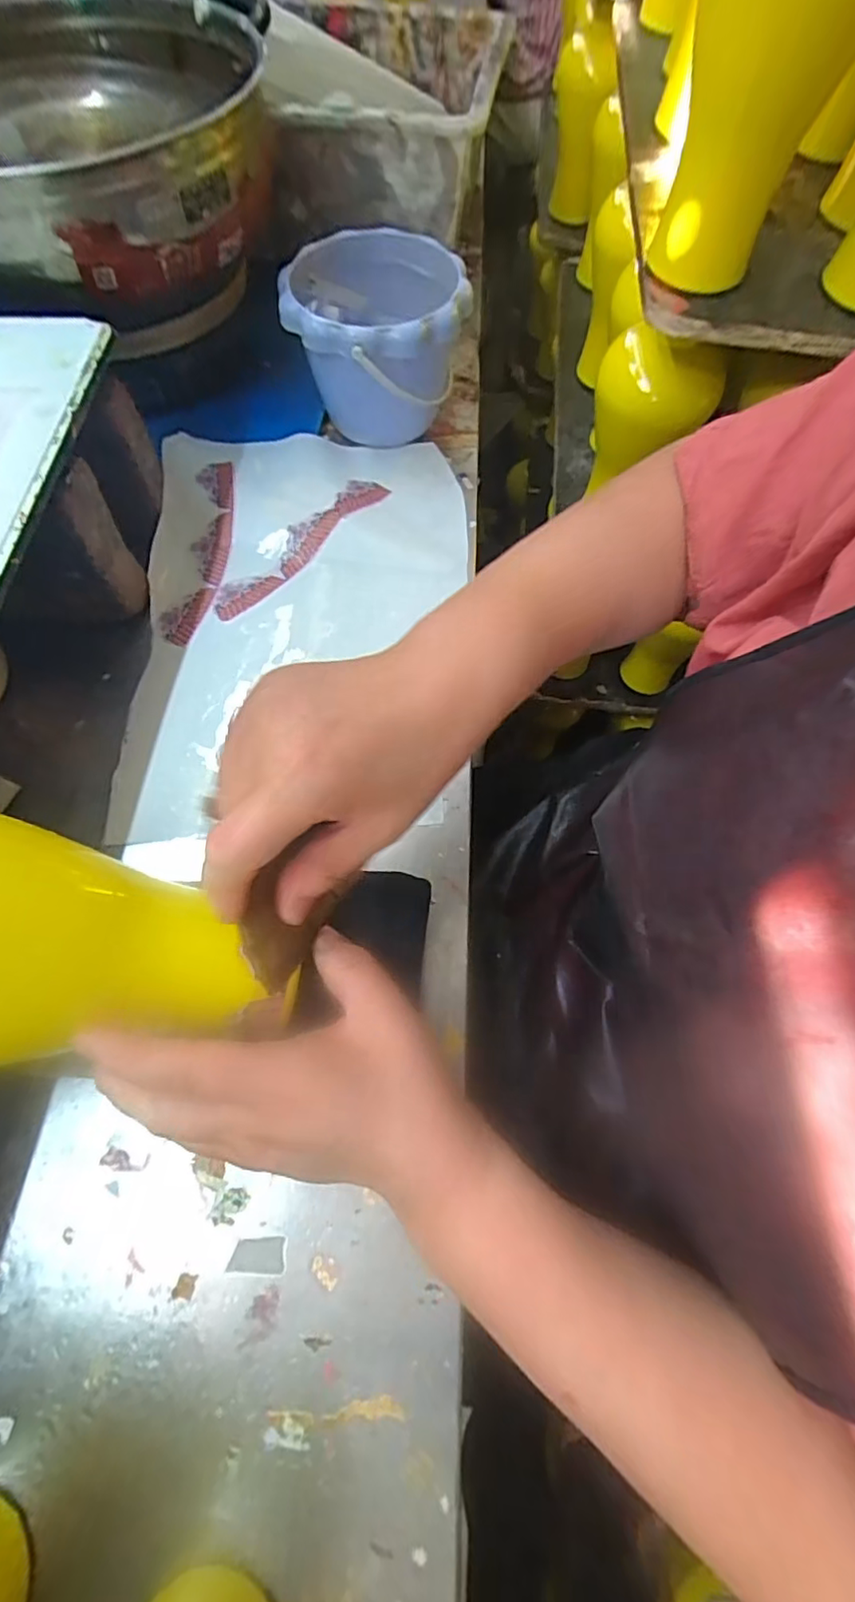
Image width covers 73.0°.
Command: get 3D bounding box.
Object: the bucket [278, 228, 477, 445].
[{"bbox_3d":[-0.047,-0.416,0.534,0.153,0.117,0.163,1,66,-3],"label":"bucket"}]

